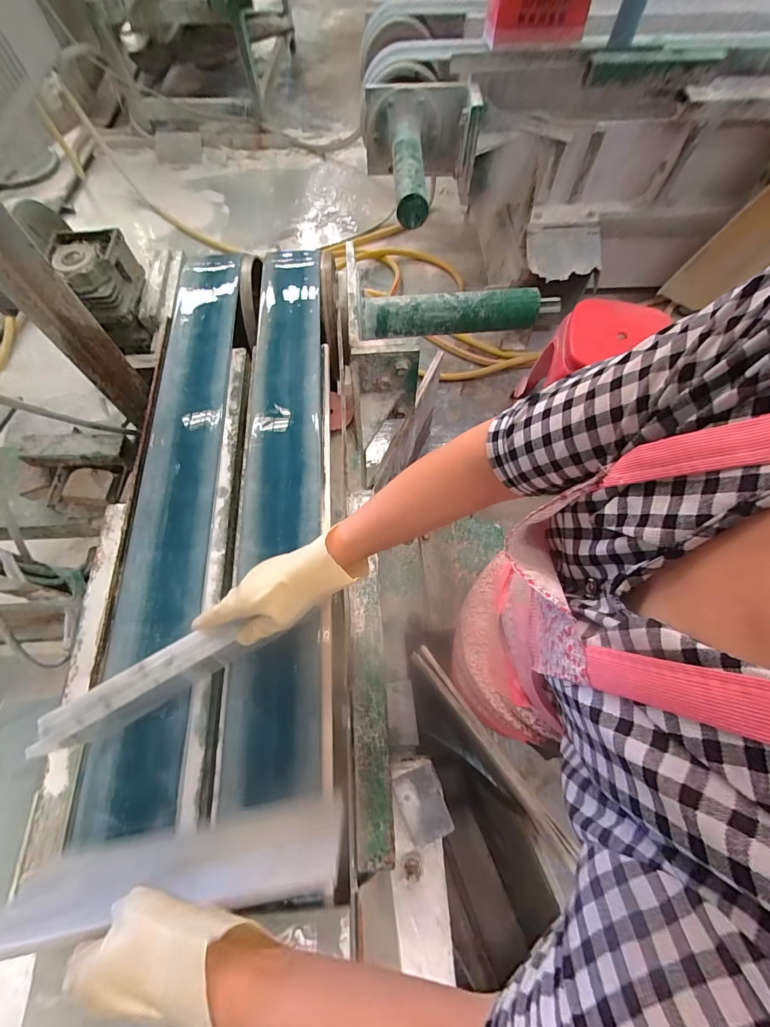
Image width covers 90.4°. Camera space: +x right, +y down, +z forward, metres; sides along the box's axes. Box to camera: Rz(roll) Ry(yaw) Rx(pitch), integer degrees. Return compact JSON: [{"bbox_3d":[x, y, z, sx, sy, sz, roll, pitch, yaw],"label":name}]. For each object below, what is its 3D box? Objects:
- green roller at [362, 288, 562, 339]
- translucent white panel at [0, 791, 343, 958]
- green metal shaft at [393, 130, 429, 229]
[{"bbox_3d":[0.179,-0.476,0.905,0.461,0.070,0.079,-8,67,-3],"label":"green roller"},{"bbox_3d":[-0.193,0.331,0.360,0.300,0.105,0.020,-9,83,-3],"label":"translucent white panel"},{"bbox_3d":[0.067,-0.964,1.090,0.089,0.085,0.359,-3,67,-1],"label":"green metal shaft"}]

